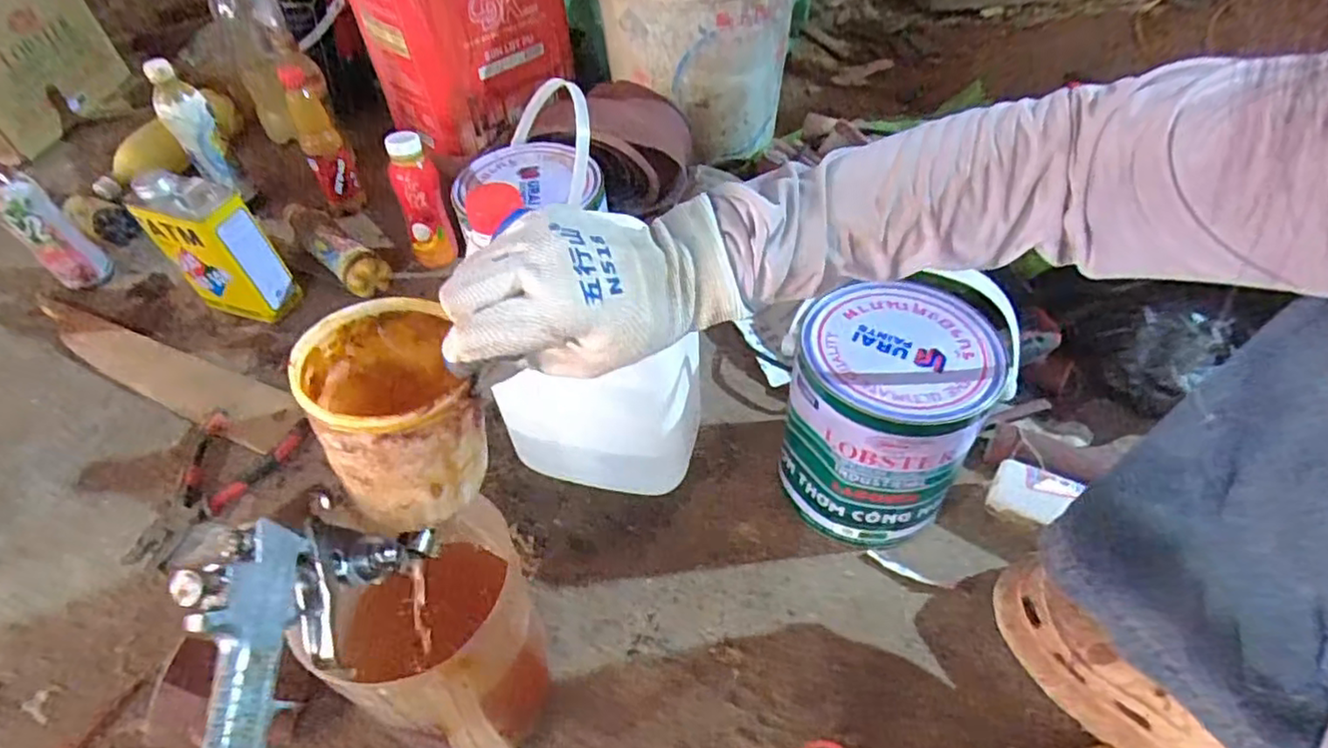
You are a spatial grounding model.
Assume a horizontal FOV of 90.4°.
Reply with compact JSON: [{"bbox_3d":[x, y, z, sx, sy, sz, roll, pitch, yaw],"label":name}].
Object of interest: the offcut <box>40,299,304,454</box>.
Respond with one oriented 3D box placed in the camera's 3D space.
[{"bbox_3d":[-0.632,-0.007,0.815,0.464,0.011,0.074,18,52,17],"label":"offcut"}]

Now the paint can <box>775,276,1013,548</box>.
[{"bbox_3d":[0.191,0.048,0.594,0.147,0.192,0.147,22,53,20],"label":"paint can"}]

